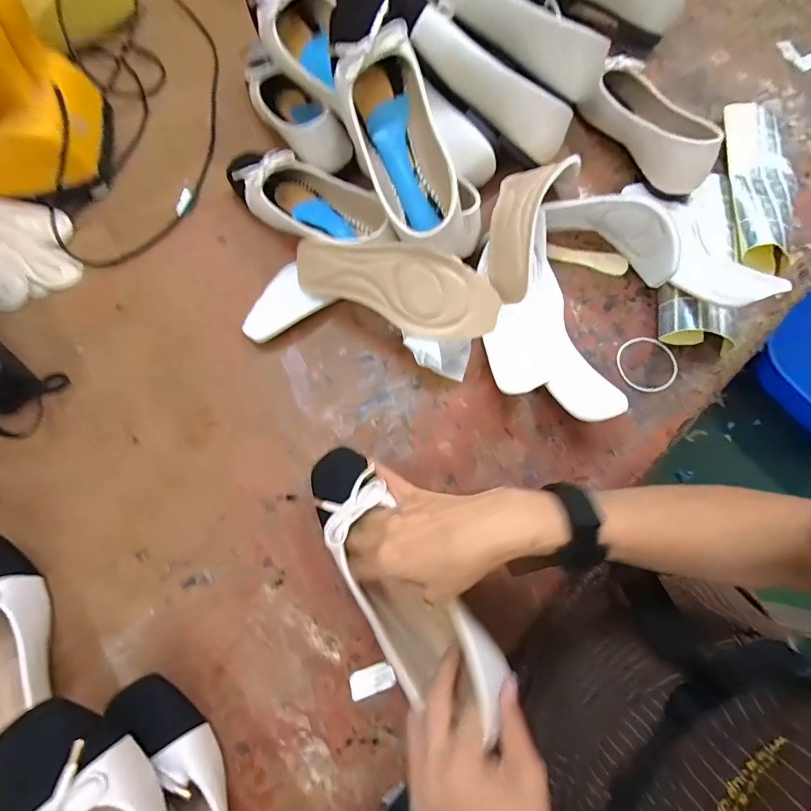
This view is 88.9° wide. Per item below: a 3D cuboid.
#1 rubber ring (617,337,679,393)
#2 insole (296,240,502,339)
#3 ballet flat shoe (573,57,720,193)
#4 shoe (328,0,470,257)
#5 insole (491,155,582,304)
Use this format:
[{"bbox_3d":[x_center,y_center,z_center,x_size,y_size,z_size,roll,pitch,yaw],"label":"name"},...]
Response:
[{"bbox_3d":[0.269,-0.046,0.456,0.066,0.005,0.064,0,72,1],"label":"rubber ring"},{"bbox_3d":[-0.015,-0.127,0.430,0.224,0.038,0.077,19,106,6],"label":"insole"},{"bbox_3d":[0.305,-0.353,0.510,0.087,0.055,0.204,-31,74,-9],"label":"ballet flat shoe"},{"bbox_3d":[-0.006,-0.265,0.411,0.083,0.090,0.238,-22,96,-6],"label":"shoe"},{"bbox_3d":[0.127,-0.191,0.439,0.071,0.055,0.155,16,87,6],"label":"insole"}]

